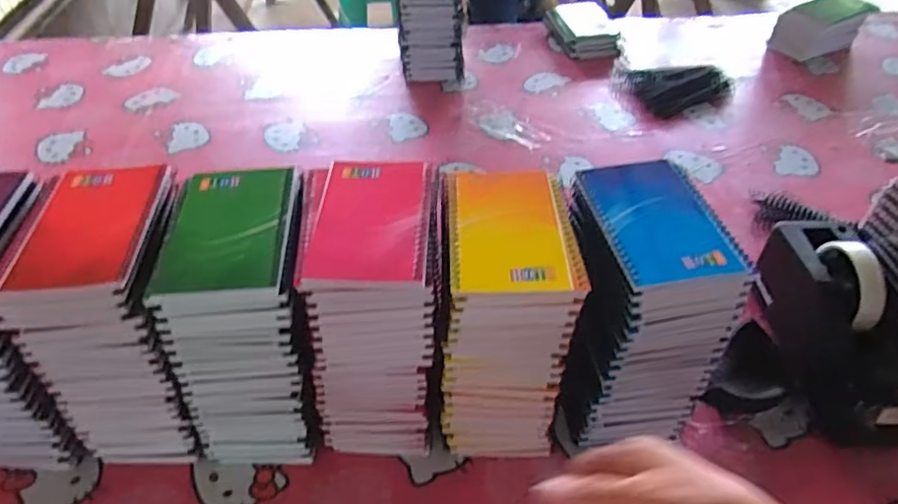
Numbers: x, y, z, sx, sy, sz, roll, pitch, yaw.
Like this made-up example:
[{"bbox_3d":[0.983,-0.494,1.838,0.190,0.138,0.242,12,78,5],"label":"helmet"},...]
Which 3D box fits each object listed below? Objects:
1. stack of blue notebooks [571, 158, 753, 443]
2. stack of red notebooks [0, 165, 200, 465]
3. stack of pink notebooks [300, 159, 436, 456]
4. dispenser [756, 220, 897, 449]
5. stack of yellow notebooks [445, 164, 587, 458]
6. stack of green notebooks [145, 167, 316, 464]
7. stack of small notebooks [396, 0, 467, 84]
[{"bbox_3d":[0.157,0.052,0.521,0.102,0.210,0.145,-3,44,-4],"label":"stack of blue notebooks"},{"bbox_3d":[-0.264,0.059,0.507,0.096,0.216,0.142,-2,45,-4],"label":"stack of red notebooks"},{"bbox_3d":[-0.061,0.054,0.513,0.095,0.213,0.139,1,45,-1],"label":"stack of pink notebooks"},{"bbox_3d":[0.369,0.065,0.569,0.076,0.112,0.206,-1,45,-3],"label":"dispenser"},{"bbox_3d":[0.043,0.058,0.514,0.095,0.209,0.143,2,44,0],"label":"stack of yellow notebooks"},{"bbox_3d":[-0.162,0.060,0.506,0.098,0.212,0.141,-2,45,-4],"label":"stack of green notebooks"},{"bbox_3d":[-0.029,-0.383,0.990,0.113,0.185,0.109,0,45,-2],"label":"stack of small notebooks"}]

